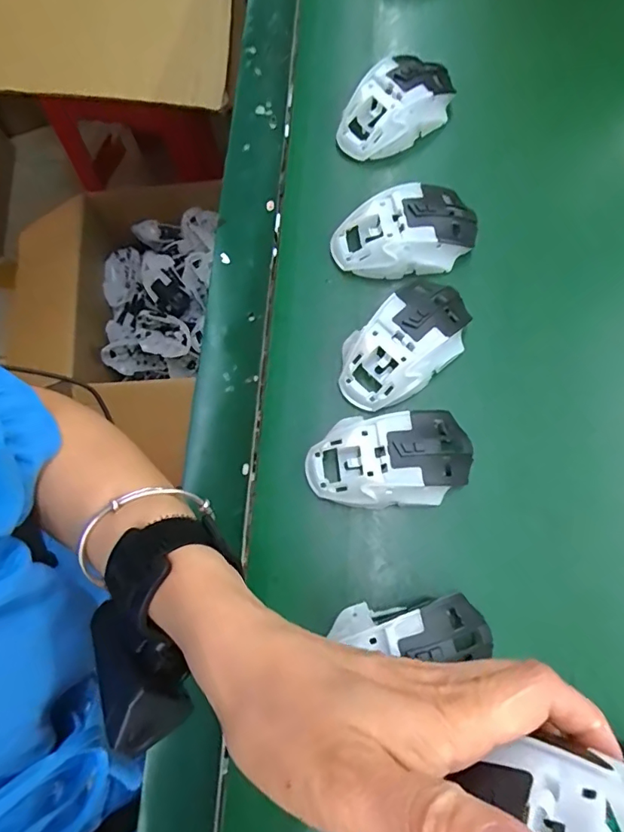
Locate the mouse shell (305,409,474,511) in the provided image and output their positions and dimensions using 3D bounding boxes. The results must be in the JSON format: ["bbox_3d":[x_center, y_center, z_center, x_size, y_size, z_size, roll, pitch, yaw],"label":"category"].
[{"bbox_3d":[0.055,0.031,0.346,0.117,0.038,0.069,-7,76,1],"label":"mouse shell"}]

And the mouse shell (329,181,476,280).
[{"bbox_3d":[0.075,-0.148,0.395,0.113,0.040,0.061,-9,76,0],"label":"mouse shell"}]

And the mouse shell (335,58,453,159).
[{"bbox_3d":[0.073,-0.274,0.426,0.115,0.038,0.065,-34,77,-6],"label":"mouse shell"}]

